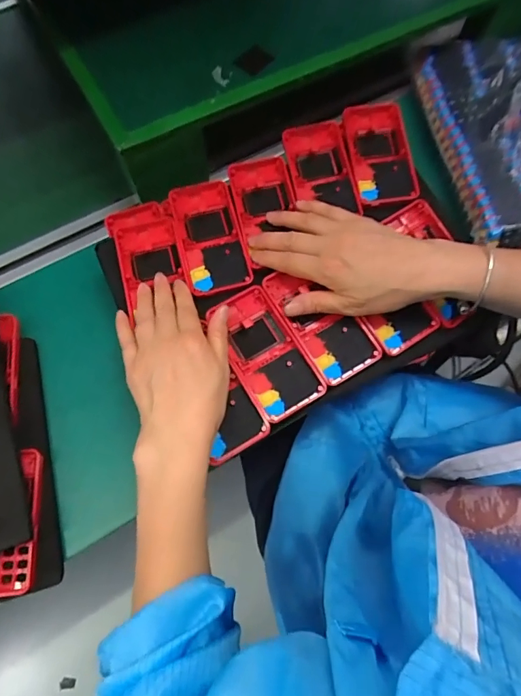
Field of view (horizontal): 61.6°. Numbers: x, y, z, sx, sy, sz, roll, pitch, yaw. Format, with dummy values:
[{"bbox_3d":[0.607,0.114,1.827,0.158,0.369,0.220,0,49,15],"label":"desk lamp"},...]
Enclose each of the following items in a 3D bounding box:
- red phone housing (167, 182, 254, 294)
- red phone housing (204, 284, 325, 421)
[{"bbox_3d":[-0.051,-0.111,0.444,0.061,0.021,0.124,-14,70,-6],"label":"red phone housing"},{"bbox_3d":[0.004,0.003,0.402,0.058,0.012,0.121,-28,72,-11],"label":"red phone housing"}]

